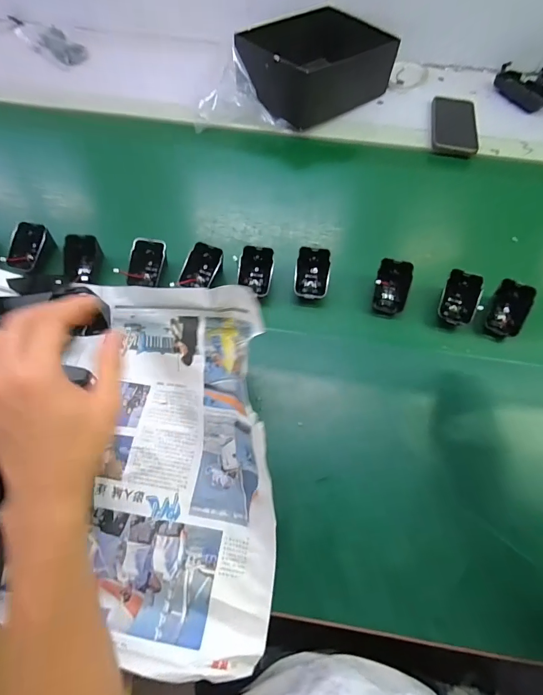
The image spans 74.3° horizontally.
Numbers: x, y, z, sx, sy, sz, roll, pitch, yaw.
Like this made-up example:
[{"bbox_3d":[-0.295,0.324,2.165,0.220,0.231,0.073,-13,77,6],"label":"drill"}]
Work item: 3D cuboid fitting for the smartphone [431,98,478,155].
[{"bbox_3d":[0.330,-0.402,0.647,0.079,0.011,0.142,13,66,5],"label":"smartphone"}]

